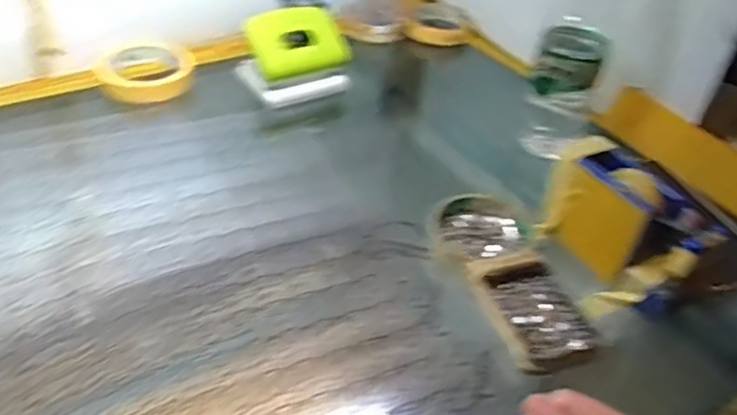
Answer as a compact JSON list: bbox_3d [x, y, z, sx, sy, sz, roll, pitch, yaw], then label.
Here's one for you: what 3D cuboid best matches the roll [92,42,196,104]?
[{"bbox_3d":[-0.240,-0.142,0.710,0.101,0.027,0.099,-2,42,-10],"label":"roll"}]

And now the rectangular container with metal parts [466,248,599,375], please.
[{"bbox_3d":[0.121,0.070,0.490,0.066,0.017,0.101,-10,43,-18],"label":"rectangular container with metal parts"}]

